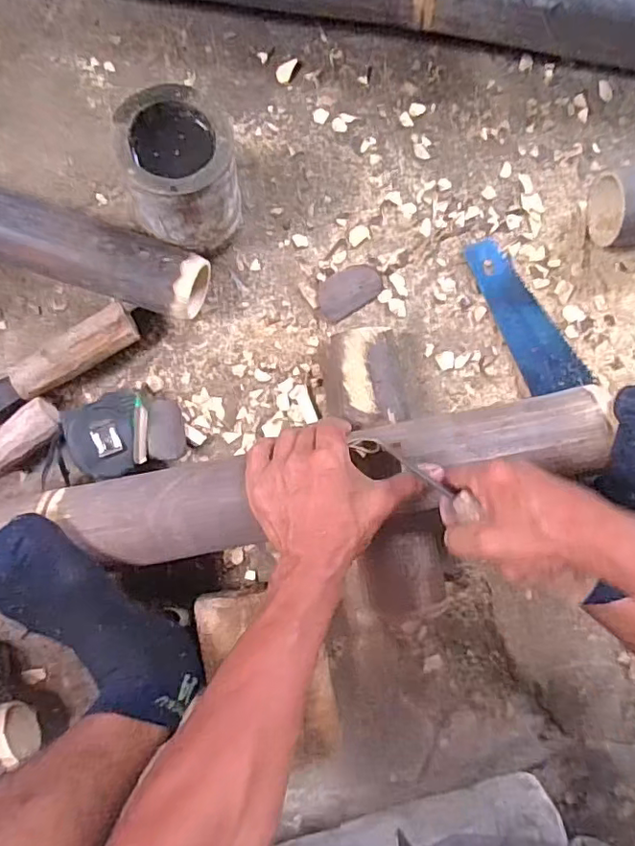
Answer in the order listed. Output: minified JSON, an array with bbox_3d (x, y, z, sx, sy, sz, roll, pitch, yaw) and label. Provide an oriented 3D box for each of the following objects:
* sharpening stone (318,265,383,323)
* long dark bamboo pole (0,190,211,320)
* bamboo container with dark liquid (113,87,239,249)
[{"bbox_3d":[0.033,-0.140,0.600,0.071,0.016,0.043,-34,89,-2],"label":"sharpening stone"},{"bbox_3d":[-0.350,-0.199,0.552,0.487,0.082,0.063,17,88,-1],"label":"long dark bamboo pole"},{"bbox_3d":[-0.119,-0.222,0.530,0.091,0.148,0.094,-5,88,-3],"label":"bamboo container with dark liquid"}]

